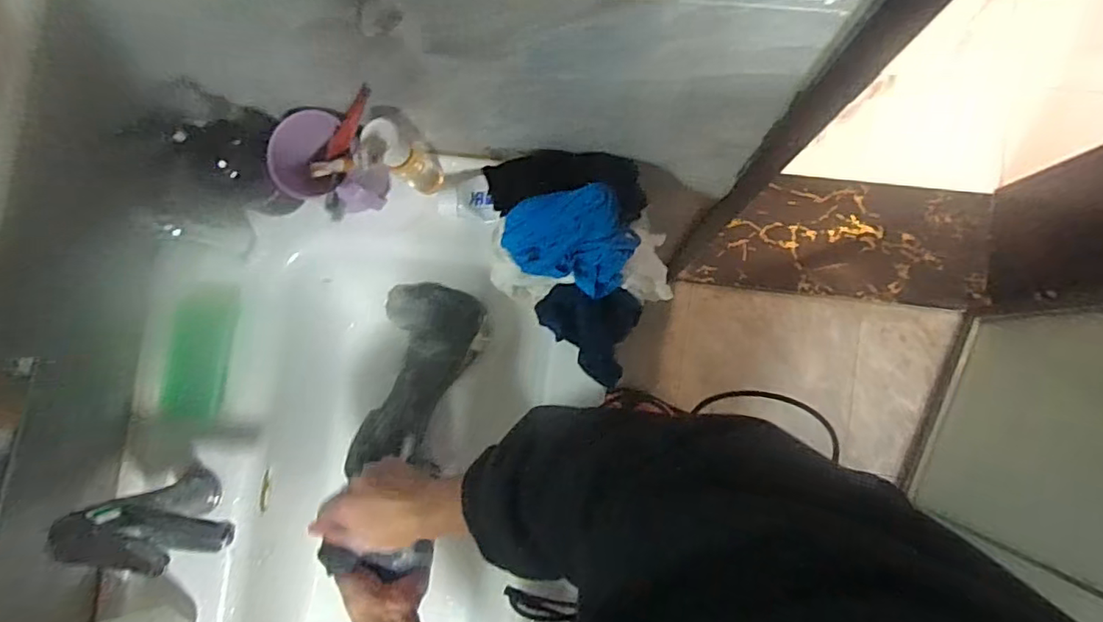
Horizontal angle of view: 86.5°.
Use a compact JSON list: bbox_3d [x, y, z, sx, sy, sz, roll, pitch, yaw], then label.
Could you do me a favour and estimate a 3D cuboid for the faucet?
[{"bbox_3d":[-0.359,0.199,0.575,0.132,0.156,0.051,-1,86,3],"label":"faucet"}]

